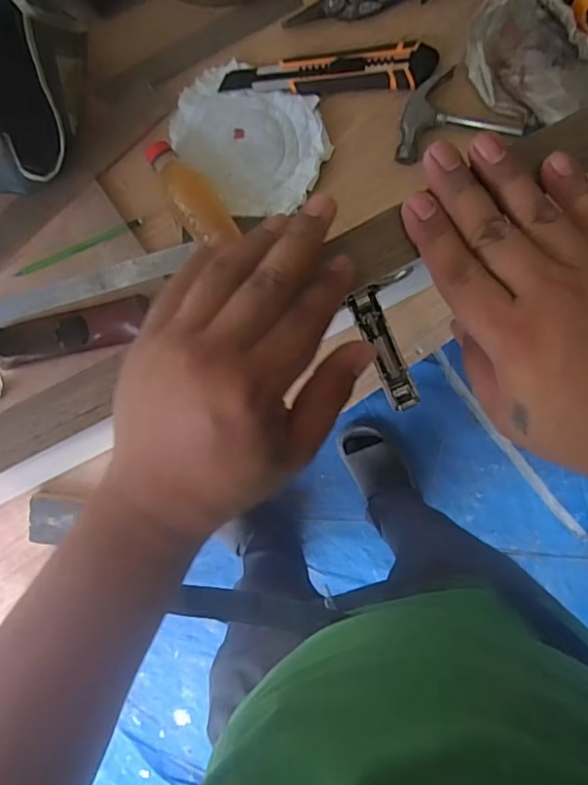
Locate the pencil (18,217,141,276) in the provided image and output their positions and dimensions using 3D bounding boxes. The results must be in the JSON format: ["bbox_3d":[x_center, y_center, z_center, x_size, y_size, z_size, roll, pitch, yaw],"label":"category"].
[{"bbox_3d":[-0.252,-0.170,0.637,0.162,0.006,0.011,-21,91,7],"label":"pencil"}]

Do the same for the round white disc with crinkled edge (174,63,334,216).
[{"bbox_3d":[-0.052,-0.279,0.609,0.174,0.016,0.138,27,96,4],"label":"round white disc with crinkled edge"}]

